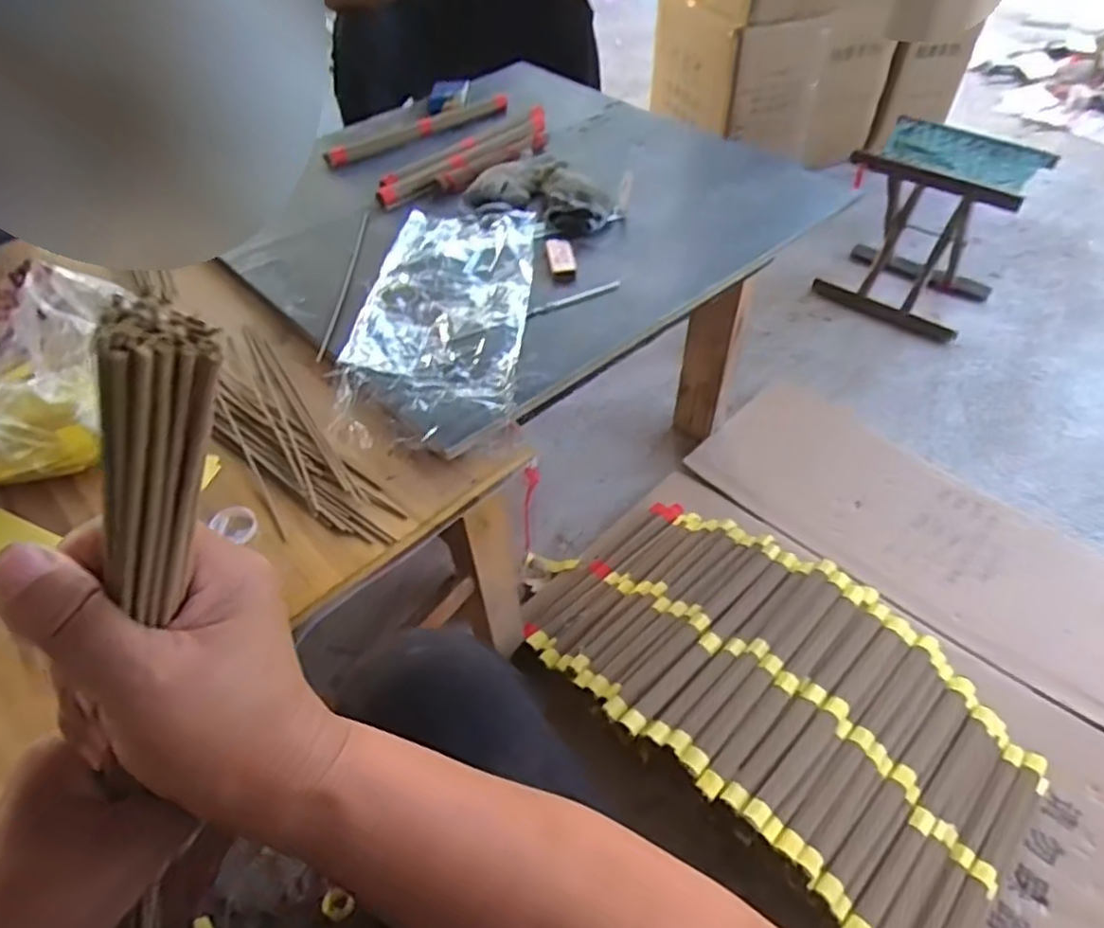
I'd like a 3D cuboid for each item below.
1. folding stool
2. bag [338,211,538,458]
[{"bbox_3d":[0.759,-0.475,1.403,0.292,0.298,0.263,32,57,27],"label":"folding stool"},{"bbox_3d":[-0.111,-0.161,0.733,0.167,0.038,0.368,2,47,4],"label":"bag"}]

